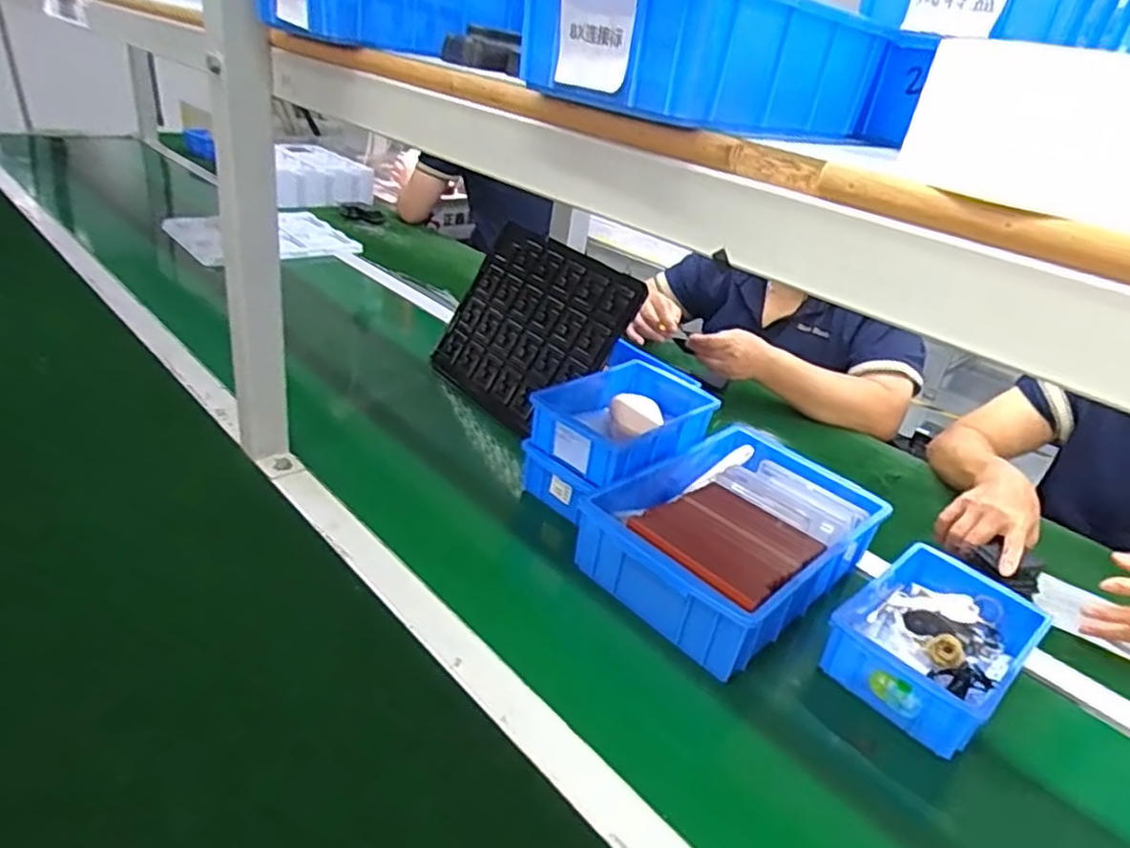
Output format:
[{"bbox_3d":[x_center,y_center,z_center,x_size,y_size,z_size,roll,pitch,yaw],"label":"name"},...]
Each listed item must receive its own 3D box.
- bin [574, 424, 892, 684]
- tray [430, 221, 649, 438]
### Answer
[{"bbox_3d":[0.178,0.105,0.723,0.292,0.073,0.202,-19,39,-41],"label":"bin"},{"bbox_3d":[-0.054,-0.133,0.982,0.289,0.254,0.031,36,10,37],"label":"tray"}]

